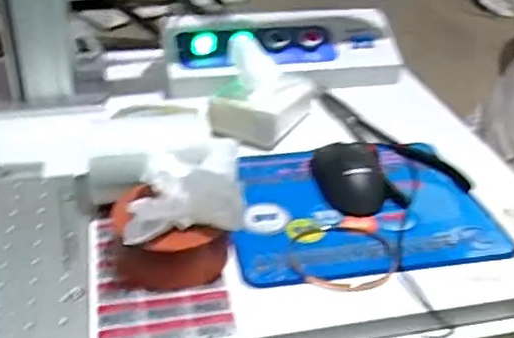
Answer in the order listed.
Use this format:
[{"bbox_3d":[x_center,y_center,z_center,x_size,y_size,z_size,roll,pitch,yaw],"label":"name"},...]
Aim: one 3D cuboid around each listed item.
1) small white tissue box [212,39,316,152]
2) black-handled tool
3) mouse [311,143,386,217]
[{"bbox_3d":[0.009,-0.096,0.753,0.086,0.098,0.133,16,35,20],"label":"small white tissue box"},{"bbox_3d":[0.135,-0.041,0.753,0.095,0.012,0.271,-11,35,-19],"label":"black-handled tool"},{"bbox_3d":[0.098,-0.004,0.667,0.072,0.035,0.124,3,33,1],"label":"mouse"}]

